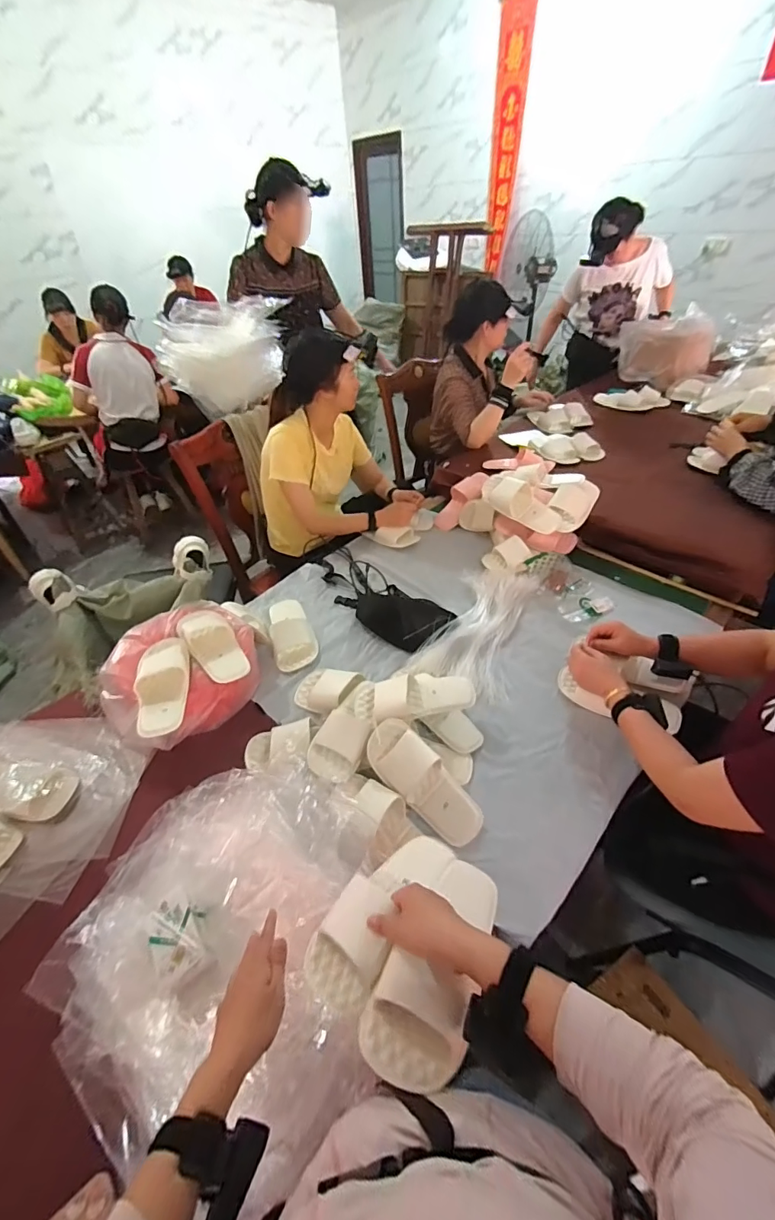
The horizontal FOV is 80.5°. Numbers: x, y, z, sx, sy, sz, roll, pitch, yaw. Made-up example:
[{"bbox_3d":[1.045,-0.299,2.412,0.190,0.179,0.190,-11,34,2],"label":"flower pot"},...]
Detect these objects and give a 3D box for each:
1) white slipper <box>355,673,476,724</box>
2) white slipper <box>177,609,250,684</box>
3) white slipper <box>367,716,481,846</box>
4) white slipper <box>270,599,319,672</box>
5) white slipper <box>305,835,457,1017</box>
[{"bbox_3d":[0.051,0.164,0.912,0.233,0.054,0.112,-10,42,-6],"label":"white slipper"},{"bbox_3d":[-0.373,0.071,0.981,0.095,0.039,0.227,-30,48,-26],"label":"white slipper"},{"bbox_3d":[0.064,0.299,0.807,0.092,0.068,0.245,-36,74,-31],"label":"white slipper"},{"bbox_3d":[-0.240,0.043,1.138,0.104,0.057,0.240,-14,43,-11],"label":"white slipper"},{"bbox_3d":[-0.004,0.350,0.559,0.087,0.055,0.230,25,34,29],"label":"white slipper"}]

